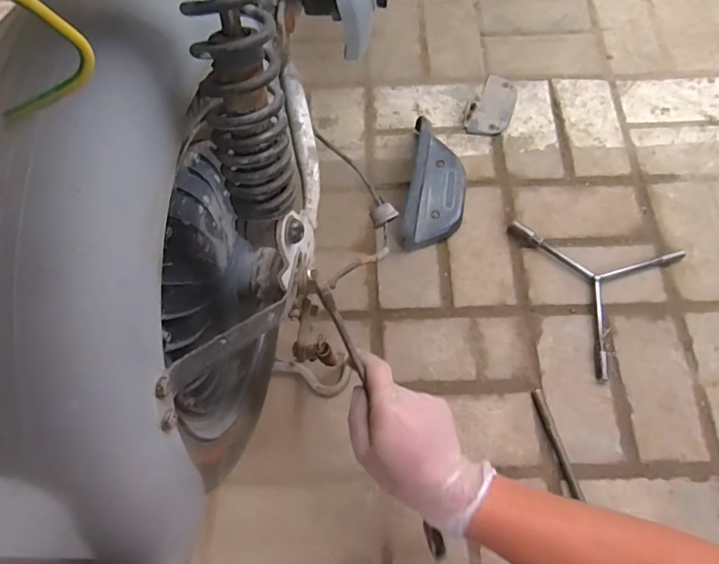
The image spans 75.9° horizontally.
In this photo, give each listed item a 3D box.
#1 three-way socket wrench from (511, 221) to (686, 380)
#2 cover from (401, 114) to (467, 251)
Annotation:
[{"bbox_3d":[0.346,-0.009,0.621,0.195,0.017,0.228,-20,70,-5],"label":"three-way socket wrench"},{"bbox_3d":[0.110,-0.140,0.641,0.081,0.080,0.185,8,70,6],"label":"cover"}]

